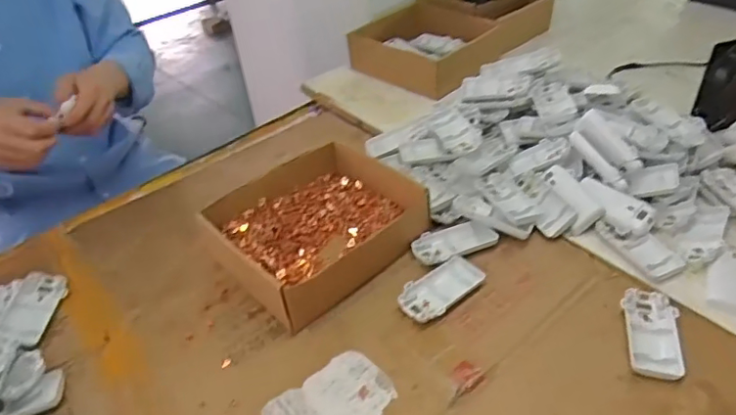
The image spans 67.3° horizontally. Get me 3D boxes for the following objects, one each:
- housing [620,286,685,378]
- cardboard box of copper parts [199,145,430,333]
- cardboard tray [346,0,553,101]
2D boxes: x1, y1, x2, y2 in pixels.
[{"bbox_3d":[0.277,0.118,0.539,0.048,0.010,0.097,7,43,12],"label":"housing"},{"bbox_3d":[-0.064,0.015,0.657,0.226,0.061,0.204,-31,49,-27],"label":"cardboard box of copper parts"},{"bbox_3d":[0.155,-0.323,1.018,0.247,0.065,0.386,29,50,34],"label":"cardboard tray"}]

